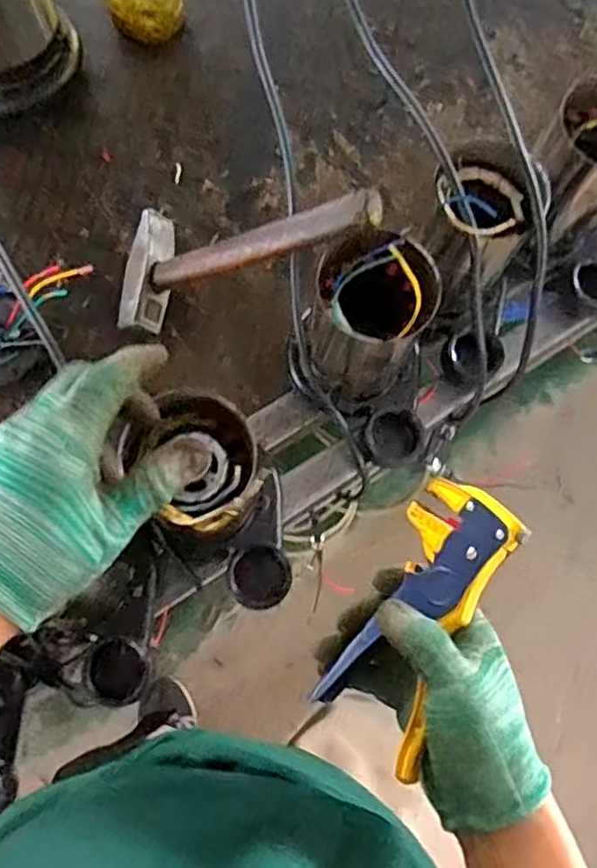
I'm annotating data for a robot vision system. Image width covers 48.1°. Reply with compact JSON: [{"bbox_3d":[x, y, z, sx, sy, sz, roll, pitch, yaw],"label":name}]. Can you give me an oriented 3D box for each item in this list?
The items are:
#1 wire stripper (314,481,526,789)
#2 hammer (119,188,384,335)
[{"bbox_3d":[0.076,0.112,0.414,0.070,0.023,0.164,26,87,39],"label":"wire stripper"},{"bbox_3d":[-0.048,-0.159,0.561,0.270,0.031,0.119,-2,71,40],"label":"hammer"}]

